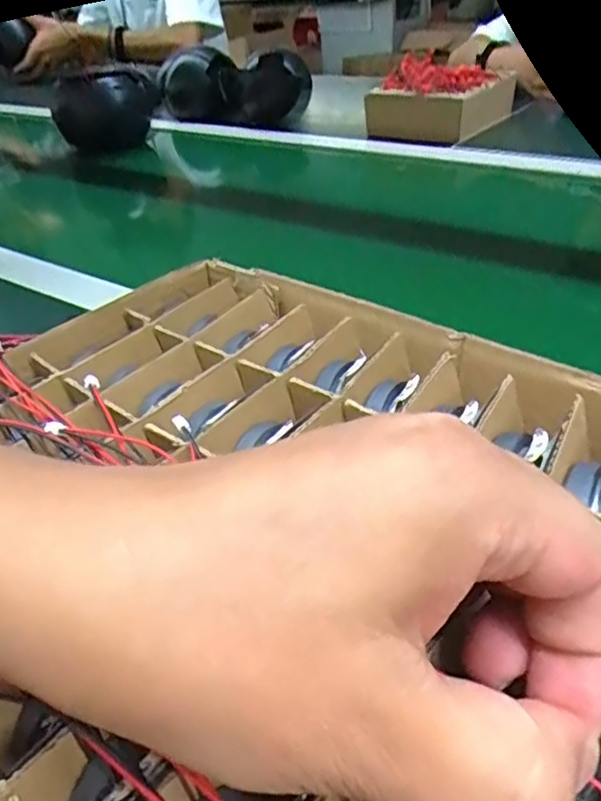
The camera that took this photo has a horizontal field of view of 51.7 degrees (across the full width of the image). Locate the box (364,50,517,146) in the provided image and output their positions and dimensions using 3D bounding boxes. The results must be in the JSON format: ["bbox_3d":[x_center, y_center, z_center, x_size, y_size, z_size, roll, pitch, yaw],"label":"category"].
[{"bbox_3d":[0.169,-0.378,0.777,0.138,0.075,0.168,24,46,34],"label":"box"}]

